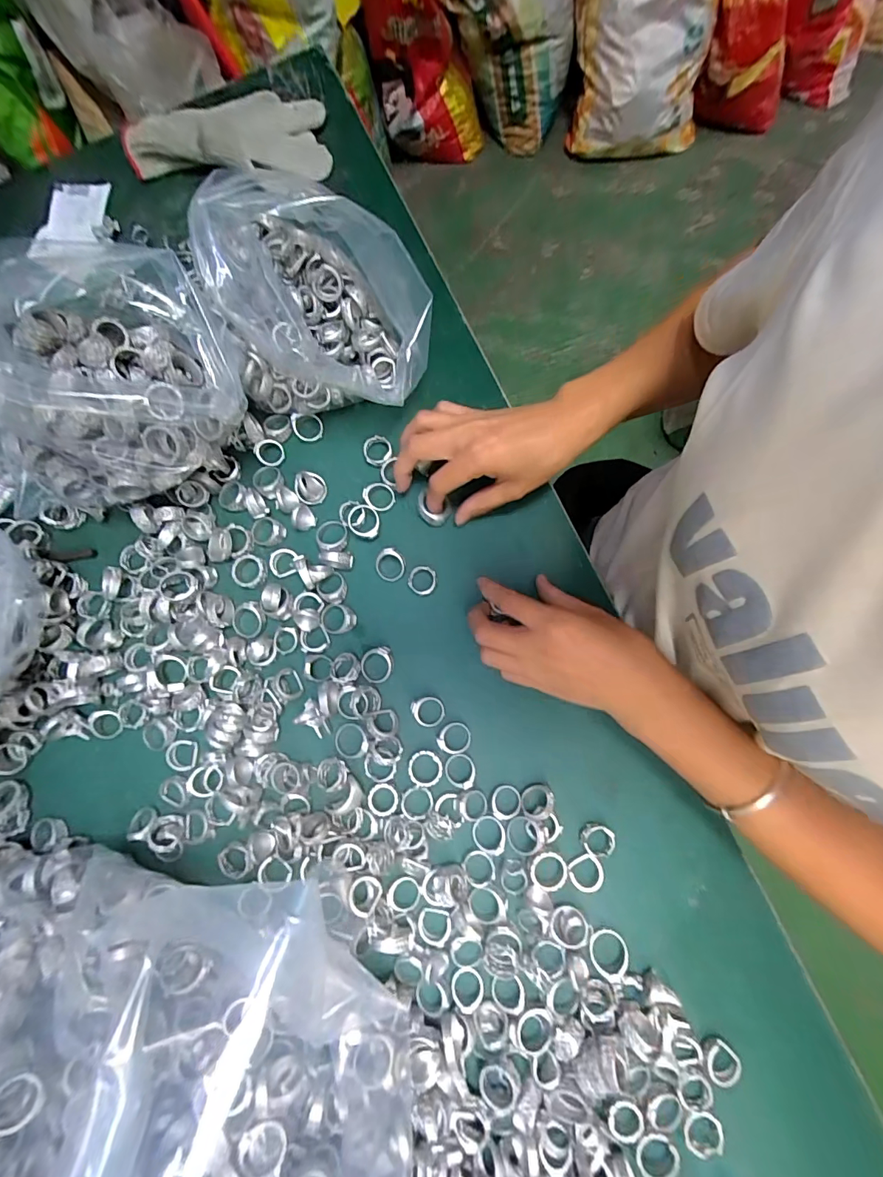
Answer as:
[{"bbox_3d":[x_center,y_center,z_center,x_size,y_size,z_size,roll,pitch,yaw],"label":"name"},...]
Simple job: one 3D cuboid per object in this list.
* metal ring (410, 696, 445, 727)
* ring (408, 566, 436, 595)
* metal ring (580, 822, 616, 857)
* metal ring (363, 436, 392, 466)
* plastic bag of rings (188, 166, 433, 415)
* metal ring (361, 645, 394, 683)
[{"bbox_3d":[-0.010,0.093,0.350,0.023,0.009,0.023,0,77,1],"label":"metal ring"},{"bbox_3d":[-0.015,-0.006,0.372,0.021,0.009,0.022,0,77,1],"label":"ring"},{"bbox_3d":[0.111,0.180,0.329,0.023,0.009,0.021,0,77,1],"label":"metal ring"},{"bbox_3d":[-0.054,-0.117,0.392,0.024,0.006,0.025,-1,83,6],"label":"metal ring"},{"bbox_3d":[-0.094,-0.224,0.348,0.168,0.153,0.121,2,79,3],"label":"plastic bag of rings"},{"bbox_3d":[-0.049,0.059,0.357,0.028,0.008,0.024,-38,80,-7],"label":"metal ring"}]

